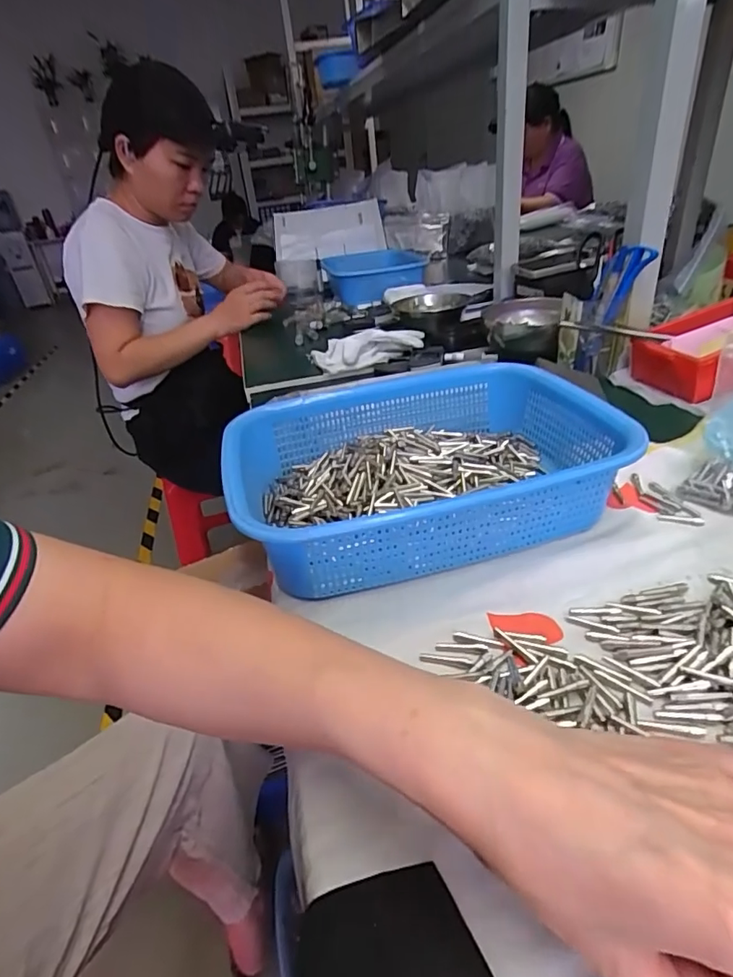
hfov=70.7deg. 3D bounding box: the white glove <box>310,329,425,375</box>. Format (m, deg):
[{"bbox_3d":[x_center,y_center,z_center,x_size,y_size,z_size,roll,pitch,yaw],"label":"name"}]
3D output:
[{"bbox_3d":[0.007,-0.209,0.746,0.166,0.029,0.086,-14,33,-11],"label":"white glove"}]

